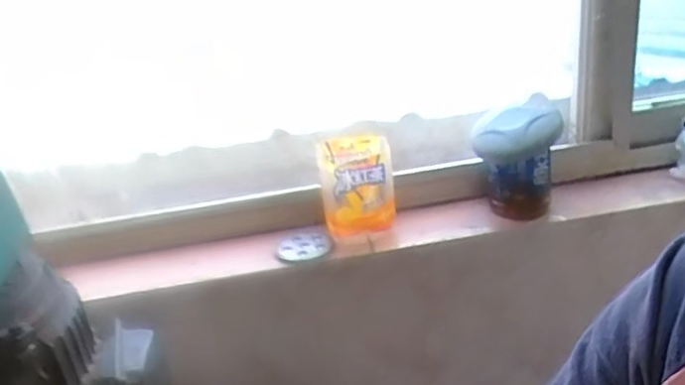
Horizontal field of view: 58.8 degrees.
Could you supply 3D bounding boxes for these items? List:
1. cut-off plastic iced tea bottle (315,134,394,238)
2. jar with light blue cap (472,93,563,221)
[{"bbox_3d":[0.022,-0.012,0.894,0.105,0.119,0.100,-7,23,0],"label":"cut-off plastic iced tea bottle"},{"bbox_3d":[0.258,-0.047,0.898,0.118,0.151,0.102,1,25,18],"label":"jar with light blue cap"}]

